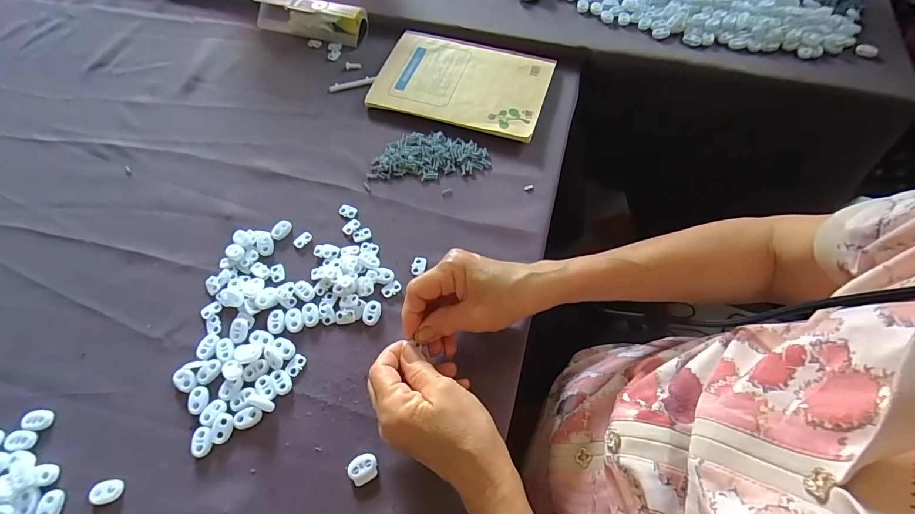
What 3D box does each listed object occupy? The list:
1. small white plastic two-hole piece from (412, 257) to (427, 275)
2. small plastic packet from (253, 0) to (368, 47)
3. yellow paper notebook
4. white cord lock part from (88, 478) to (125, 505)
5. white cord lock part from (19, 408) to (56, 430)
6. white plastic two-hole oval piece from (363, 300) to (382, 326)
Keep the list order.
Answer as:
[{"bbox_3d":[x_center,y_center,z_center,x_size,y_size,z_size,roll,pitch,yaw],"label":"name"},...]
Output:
[{"bbox_3d":[-0.038,0.008,0.394,0.014,0.004,0.017,7,63,5],"label":"small white plastic two-hole piece"},{"bbox_3d":[-0.201,-0.329,0.554,0.151,0.035,0.039,14,64,9],"label":"small plastic packet"},{"bbox_3d":[0.005,-0.219,0.502,0.207,0.012,0.143,15,64,10],"label":"yellow paper notebook"},{"bbox_3d":[-0.270,0.180,0.310,0.023,0.006,0.016,-7,63,-2],"label":"white cord lock part"},{"bbox_3d":[-0.348,0.134,0.335,0.025,0.004,0.016,4,63,4],"label":"white cord lock part"},{"bbox_3d":[-0.079,0.052,0.375,0.015,0.004,0.023,12,64,8],"label":"white plastic two-hole oval piece"}]

